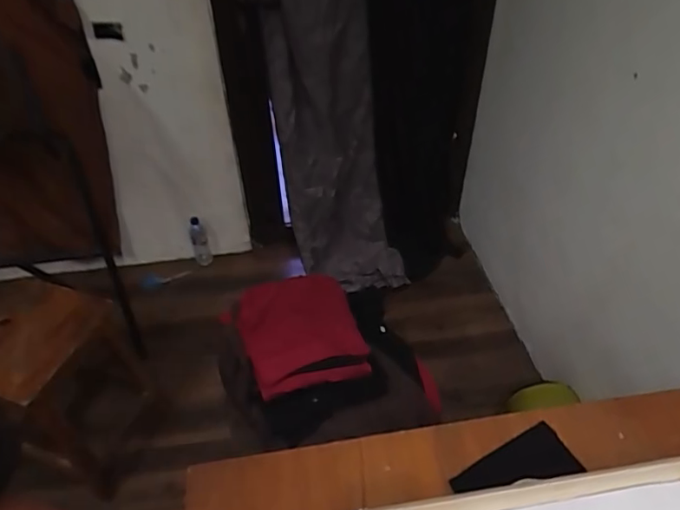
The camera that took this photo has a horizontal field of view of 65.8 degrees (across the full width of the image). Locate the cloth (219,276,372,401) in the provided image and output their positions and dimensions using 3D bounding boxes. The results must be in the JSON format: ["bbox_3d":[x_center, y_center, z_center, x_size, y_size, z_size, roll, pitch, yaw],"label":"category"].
[{"bbox_3d":[-0.091,0.143,1.101,0.247,0.067,0.274,-11,44,-11],"label":"cloth"}]

